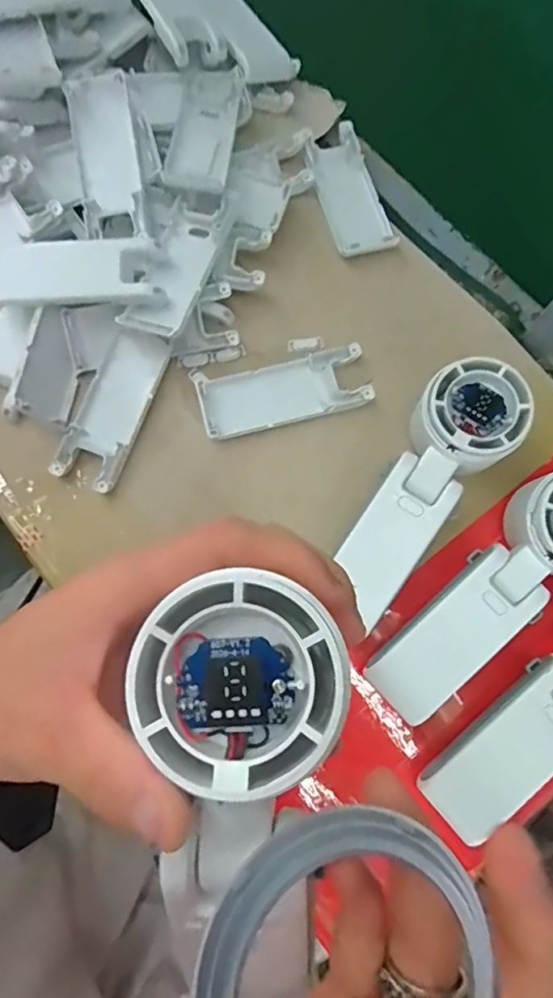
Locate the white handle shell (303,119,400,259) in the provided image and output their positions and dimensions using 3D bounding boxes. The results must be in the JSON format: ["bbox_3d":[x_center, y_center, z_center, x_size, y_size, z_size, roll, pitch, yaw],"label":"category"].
[{"bbox_3d":[0.048,-0.210,0.384,0.041,0.015,0.101,-16,78,-3],"label":"white handle shell"}]

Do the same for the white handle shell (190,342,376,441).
[{"bbox_3d":[0.005,-0.067,0.354,0.103,0.017,0.040,-15,78,-3],"label":"white handle shell"}]

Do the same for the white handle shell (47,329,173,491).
[{"bbox_3d":[-0.102,-0.057,0.350,0.040,0.012,0.100,20,78,5],"label":"white handle shell"}]

